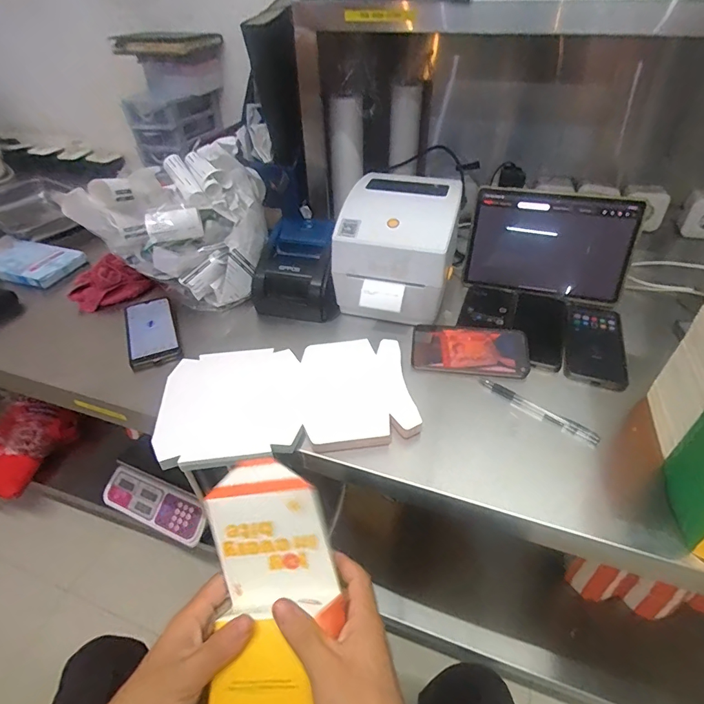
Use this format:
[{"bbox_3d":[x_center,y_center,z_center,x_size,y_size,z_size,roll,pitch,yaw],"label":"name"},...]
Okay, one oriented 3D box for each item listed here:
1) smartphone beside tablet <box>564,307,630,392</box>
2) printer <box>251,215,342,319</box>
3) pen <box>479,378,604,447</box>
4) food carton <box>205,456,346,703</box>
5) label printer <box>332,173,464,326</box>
[{"bbox_3d":[0.365,-0.012,0.641,0.077,0.016,0.171,15,45,19],"label":"smartphone beside tablet"},{"bbox_3d":[-0.086,-0.142,0.722,0.139,0.105,0.142,6,43,9],"label":"printer"},{"bbox_3d":[0.240,0.076,0.554,0.155,0.015,0.016,31,52,32],"label":"pen"},{"bbox_3d":[-0.070,0.211,0.371,0.110,0.063,0.222,-4,68,-2],"label":"food carton"},{"bbox_3d":[0.072,-0.169,0.686,0.170,0.147,0.216,9,43,12],"label":"label printer"}]

